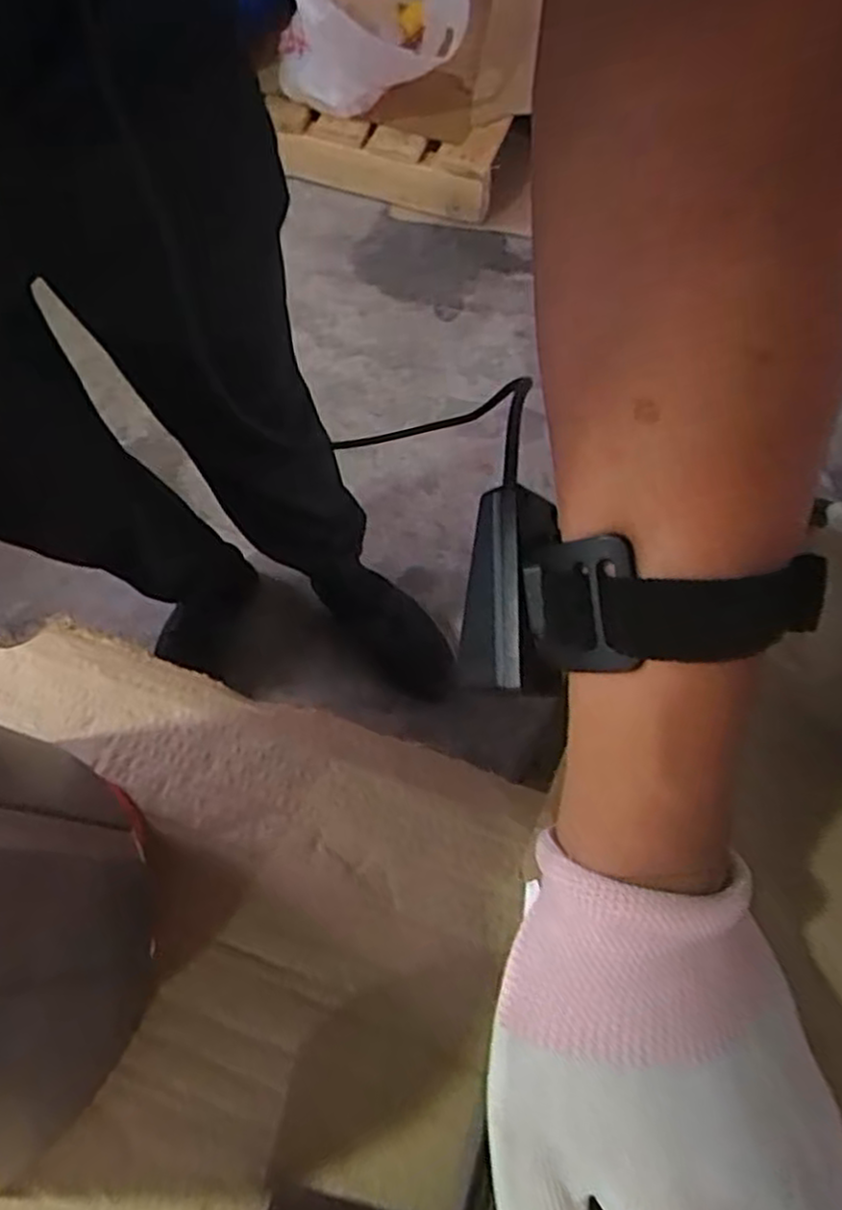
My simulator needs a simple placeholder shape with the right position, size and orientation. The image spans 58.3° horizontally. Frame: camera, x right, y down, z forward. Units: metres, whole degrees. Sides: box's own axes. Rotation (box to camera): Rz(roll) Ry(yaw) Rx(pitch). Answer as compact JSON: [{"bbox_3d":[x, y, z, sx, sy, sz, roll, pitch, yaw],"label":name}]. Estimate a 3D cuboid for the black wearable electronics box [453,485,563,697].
[{"bbox_3d":[0.038,-0.004,0.261,0.029,0.035,0.068,8,88,-38],"label":"black wearable electronics box"}]

